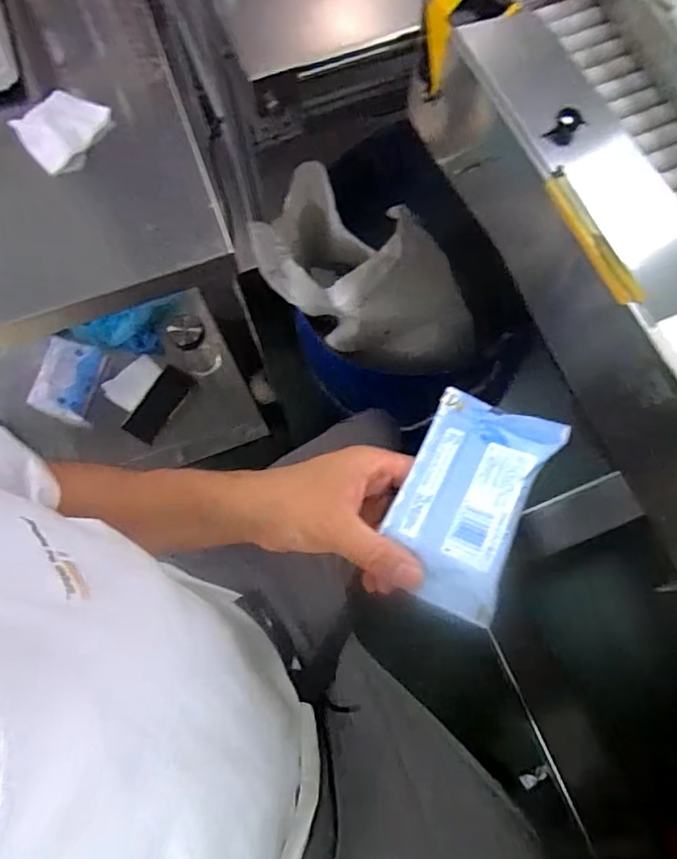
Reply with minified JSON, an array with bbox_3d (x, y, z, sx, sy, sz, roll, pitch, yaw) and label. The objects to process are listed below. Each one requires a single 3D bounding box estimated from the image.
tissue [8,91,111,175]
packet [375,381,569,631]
[{"bbox_3d":[-0.279,-0.305,0.542,0.074,0.021,0.087,21,75,7],"label":"tissue"},{"bbox_3d":[0.083,0.043,0.350,0.080,0.028,0.136,26,75,8],"label":"packet"}]

